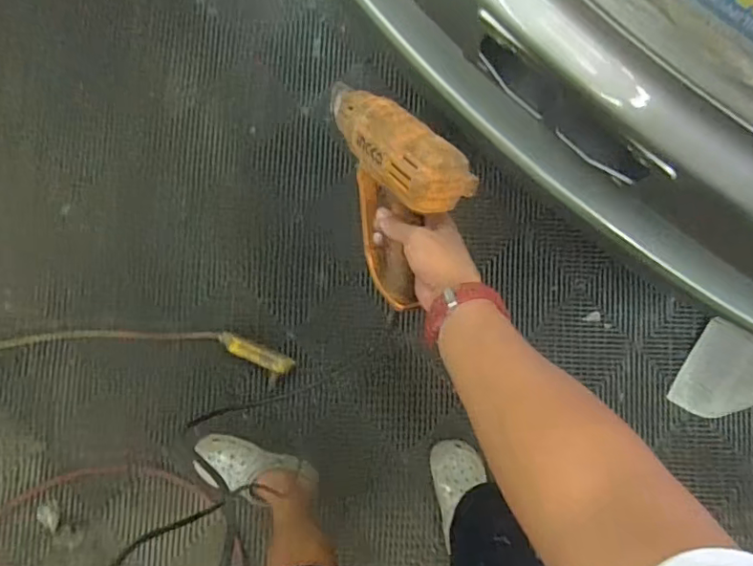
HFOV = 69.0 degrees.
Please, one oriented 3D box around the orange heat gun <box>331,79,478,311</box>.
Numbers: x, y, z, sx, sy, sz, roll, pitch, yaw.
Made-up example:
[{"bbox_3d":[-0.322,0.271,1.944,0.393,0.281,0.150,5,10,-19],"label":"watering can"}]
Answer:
[{"bbox_3d":[0.020,-0.101,0.623,0.080,0.215,0.209,-15,123,-26],"label":"orange heat gun"}]

